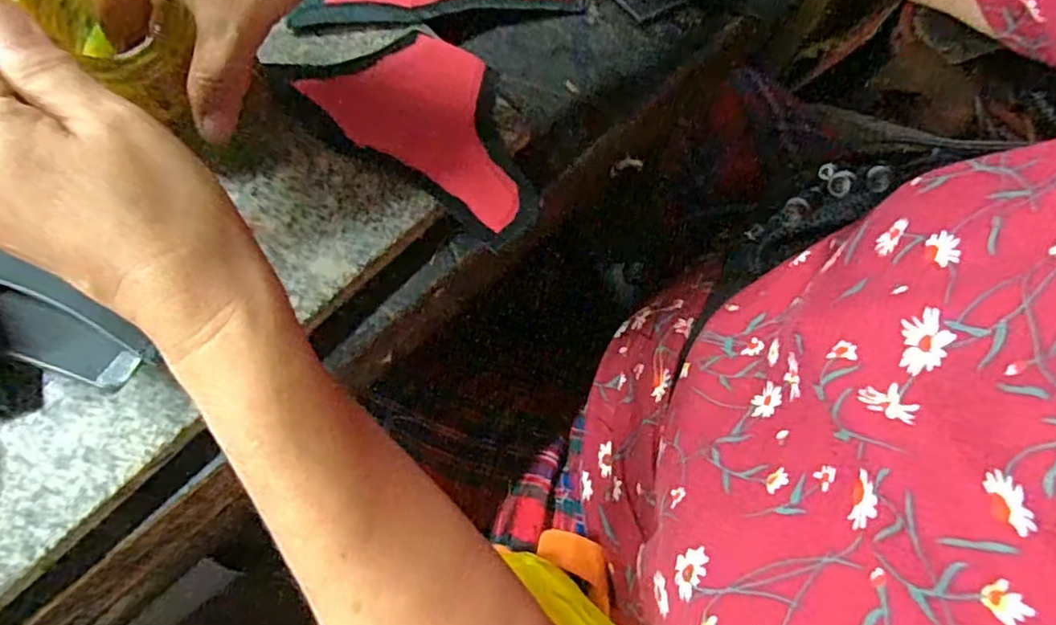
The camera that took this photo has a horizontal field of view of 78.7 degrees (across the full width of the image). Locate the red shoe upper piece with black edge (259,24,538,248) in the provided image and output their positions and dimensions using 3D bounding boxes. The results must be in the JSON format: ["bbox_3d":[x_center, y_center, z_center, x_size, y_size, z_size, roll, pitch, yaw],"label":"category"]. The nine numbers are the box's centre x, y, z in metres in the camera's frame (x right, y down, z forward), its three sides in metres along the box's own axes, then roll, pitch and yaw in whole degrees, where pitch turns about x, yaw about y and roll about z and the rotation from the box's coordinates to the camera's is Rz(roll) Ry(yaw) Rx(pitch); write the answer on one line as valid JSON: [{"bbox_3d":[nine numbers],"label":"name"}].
[{"bbox_3d":[-0.054,-0.105,0.335,0.153,0.008,0.077,36,79,7],"label":"red shoe upper piece with black edge"}]

